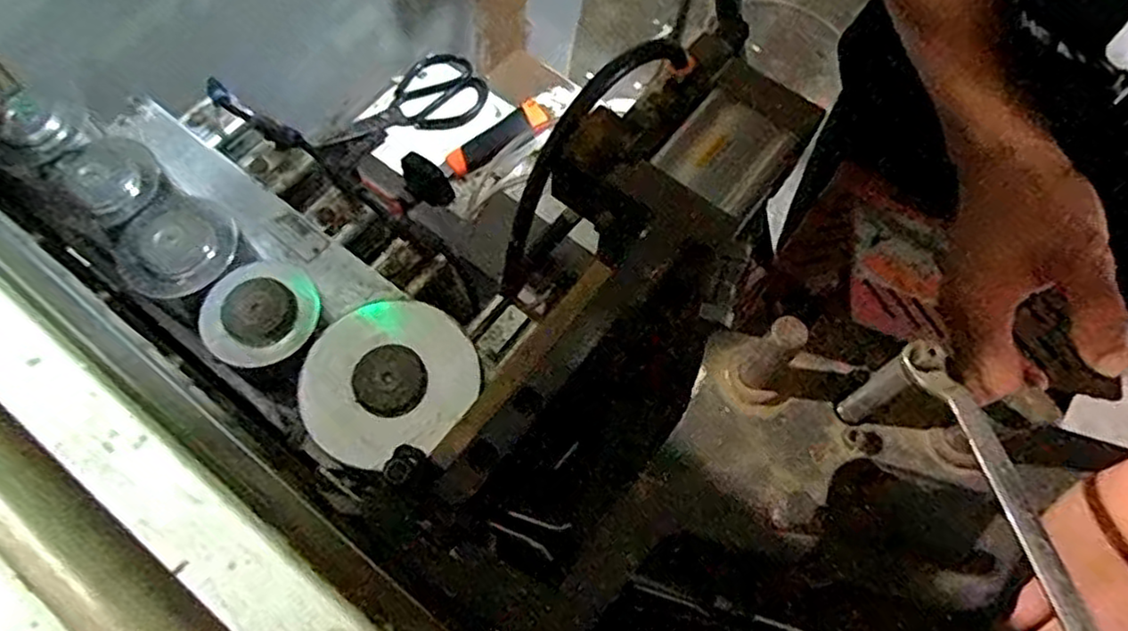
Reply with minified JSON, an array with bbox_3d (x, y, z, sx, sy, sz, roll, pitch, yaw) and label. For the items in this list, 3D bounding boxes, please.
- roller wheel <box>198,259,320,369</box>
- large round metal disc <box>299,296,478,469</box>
[{"bbox_3d":[-0.177,-0.002,0.393,0.061,0.017,0.061,1,66,-1],"label":"roller wheel"},{"bbox_3d":[-0.096,0.033,0.371,0.090,0.007,0.088,1,66,-1],"label":"large round metal disc"}]

